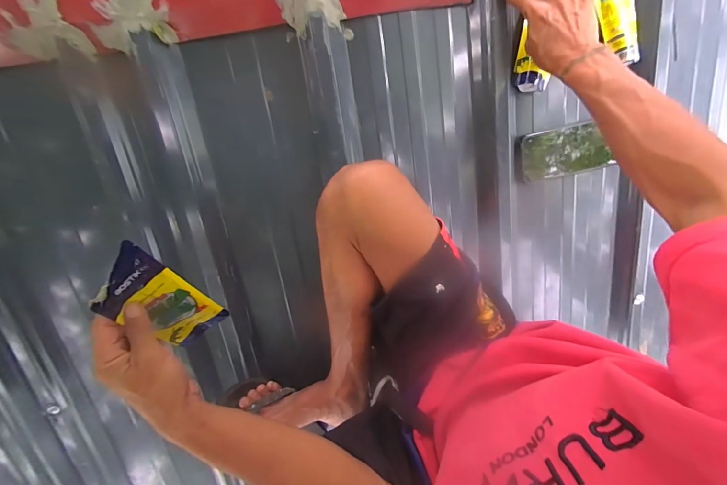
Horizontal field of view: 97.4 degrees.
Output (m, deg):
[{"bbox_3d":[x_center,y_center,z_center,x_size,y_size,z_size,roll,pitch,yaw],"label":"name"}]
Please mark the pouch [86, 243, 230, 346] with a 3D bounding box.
[{"bbox_3d":[-0.222,0.067,0.354,0.026,0.159,0.063,24,65,31],"label":"pouch"}]

